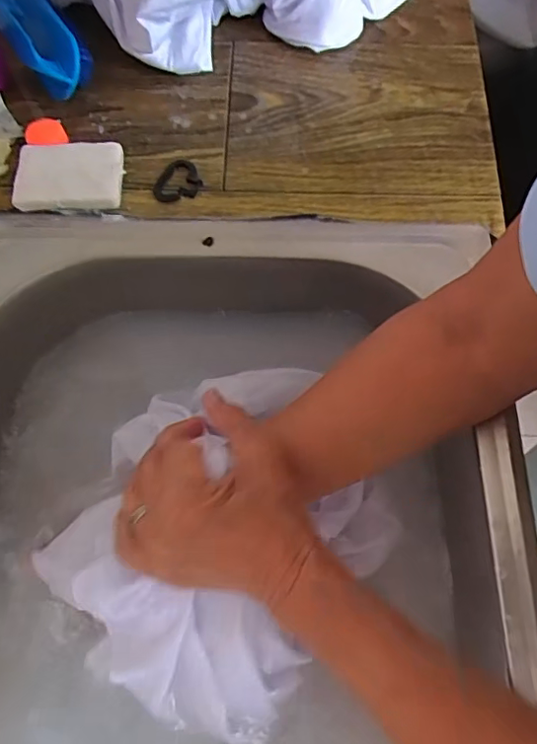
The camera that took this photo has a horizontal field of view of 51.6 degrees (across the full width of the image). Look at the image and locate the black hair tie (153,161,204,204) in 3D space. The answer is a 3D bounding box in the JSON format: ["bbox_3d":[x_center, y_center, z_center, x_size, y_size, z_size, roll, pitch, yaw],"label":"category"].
[{"bbox_3d":[-0.074,-0.151,0.439,0.037,0.004,0.038,0,66,0],"label":"black hair tie"}]

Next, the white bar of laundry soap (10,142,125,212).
[{"bbox_3d":[-0.153,-0.153,0.431,0.077,0.019,0.058,-2,66,-1],"label":"white bar of laundry soap"}]

